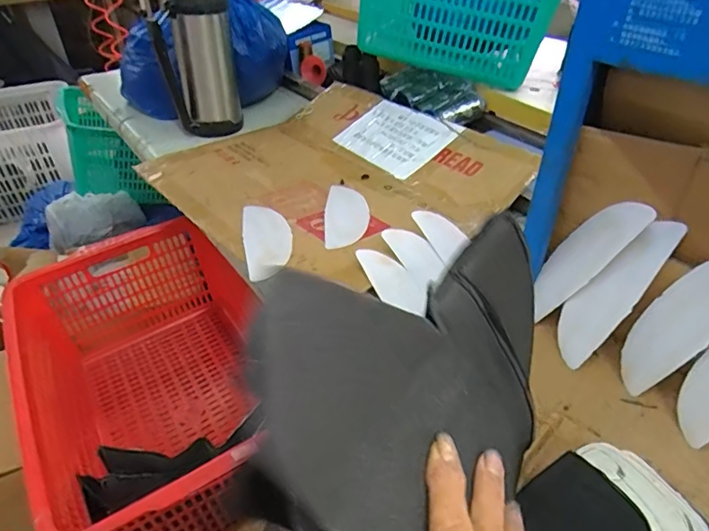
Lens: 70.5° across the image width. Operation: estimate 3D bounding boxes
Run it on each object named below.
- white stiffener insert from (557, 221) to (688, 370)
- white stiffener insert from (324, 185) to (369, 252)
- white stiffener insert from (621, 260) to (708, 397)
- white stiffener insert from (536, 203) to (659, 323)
[{"bbox_3d":[0.297,0.029,0.577,0.021,0.190,0.056,17,23,-40],"label":"white stiffener insert"},{"bbox_3d":[-0.012,-0.078,0.752,0.064,0.005,0.176,-2,38,-2],"label":"white stiffener insert"},{"bbox_3d":[0.352,0.055,0.534,0.008,0.189,0.066,15,31,-35],"label":"white stiffener insert"},{"bbox_3d":[0.273,-0.014,0.607,0.012,0.177,0.064,13,39,-29],"label":"white stiffener insert"}]

